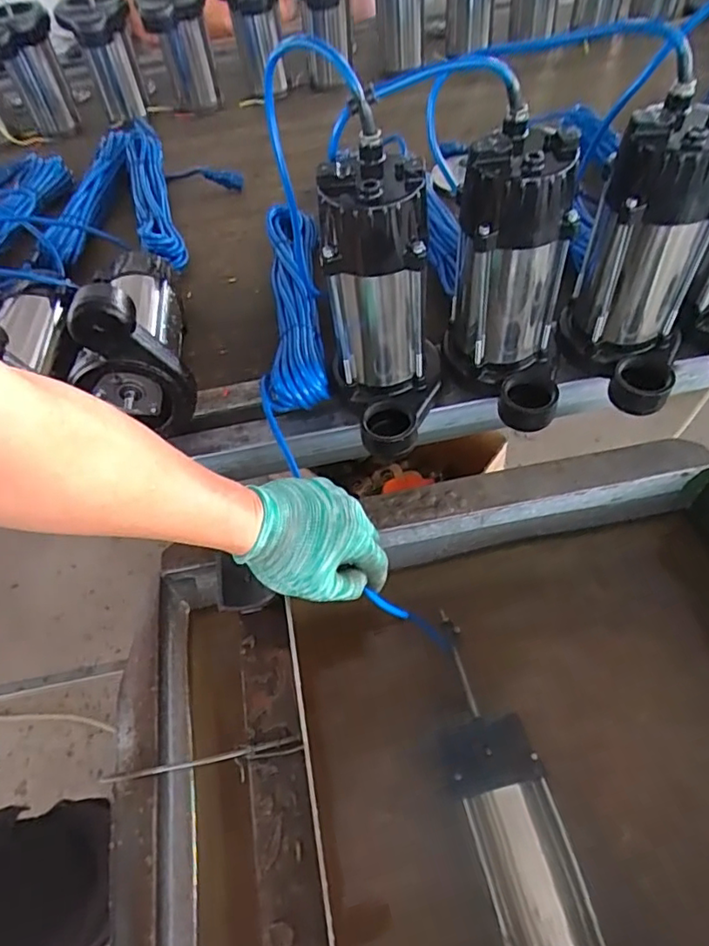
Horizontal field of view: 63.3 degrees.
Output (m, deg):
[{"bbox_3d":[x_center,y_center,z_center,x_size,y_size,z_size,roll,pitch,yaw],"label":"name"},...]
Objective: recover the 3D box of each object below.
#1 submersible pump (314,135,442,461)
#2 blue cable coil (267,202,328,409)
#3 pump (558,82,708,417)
[{"bbox_3d":[0.027,-0.139,0.530,0.105,0.243,0.153,-7,55,0],"label":"submersible pump"},{"bbox_3d":[-0.073,-0.211,0.694,0.062,0.073,0.320,-6,55,1],"label":"blue cable coil"},{"bbox_3d":[0.274,-0.185,0.534,0.104,0.231,0.154,-11,55,-3],"label":"pump"}]

